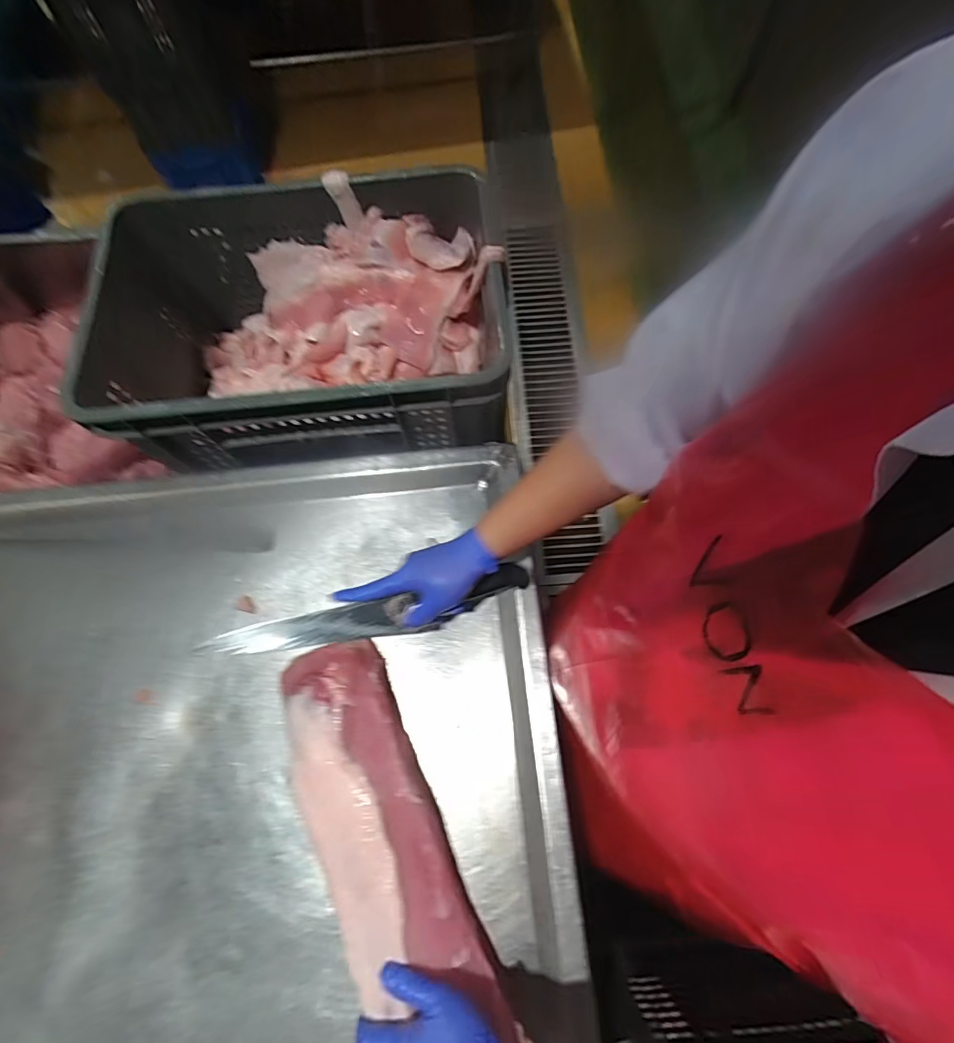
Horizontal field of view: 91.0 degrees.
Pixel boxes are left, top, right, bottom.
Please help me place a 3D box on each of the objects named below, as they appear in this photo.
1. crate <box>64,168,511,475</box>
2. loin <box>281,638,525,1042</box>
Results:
[{"bbox_3d":[-0.235,-0.265,0.674,0.536,0.207,0.349,-6,71,-1],"label":"crate"},{"bbox_3d":[-0.106,0.317,0.491,0.128,0.051,0.370,-26,76,-7],"label":"loin"}]

